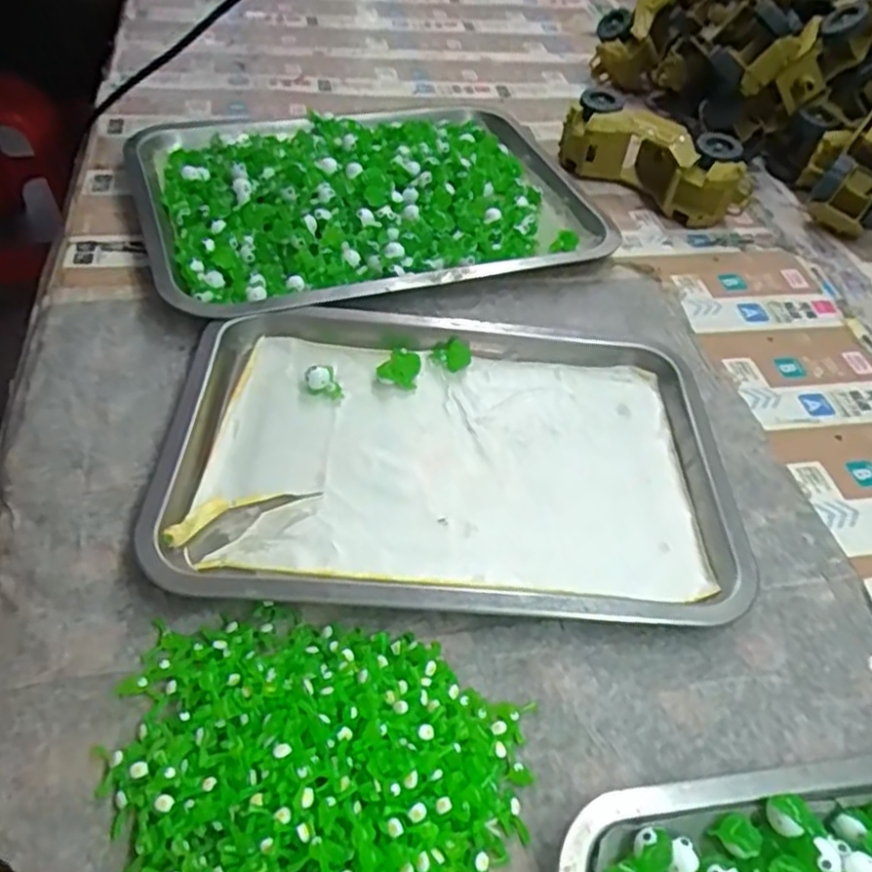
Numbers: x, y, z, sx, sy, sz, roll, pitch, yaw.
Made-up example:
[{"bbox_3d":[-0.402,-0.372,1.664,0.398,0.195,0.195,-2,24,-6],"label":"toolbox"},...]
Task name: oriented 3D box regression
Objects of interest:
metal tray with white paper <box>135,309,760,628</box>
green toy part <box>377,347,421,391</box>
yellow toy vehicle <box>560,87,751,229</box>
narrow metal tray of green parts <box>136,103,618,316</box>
[{"bbox_3d":[0.007,0.007,0.413,0.316,0.020,0.209,4,49,-3],"label":"metal tray with white paper"},{"bbox_3d":[-0.023,-0.043,0.459,0.024,0.012,0.029,11,49,3],"label":"green toy part"},{"bbox_3d":[0.192,-0.244,0.630,0.171,0.059,0.063,34,54,22],"label":"yellow toy vehicle"},{"bbox_3d":[-0.061,-0.209,0.583,0.347,0.035,0.273,-13,52,-17],"label":"narrow metal tray of green parts"}]

